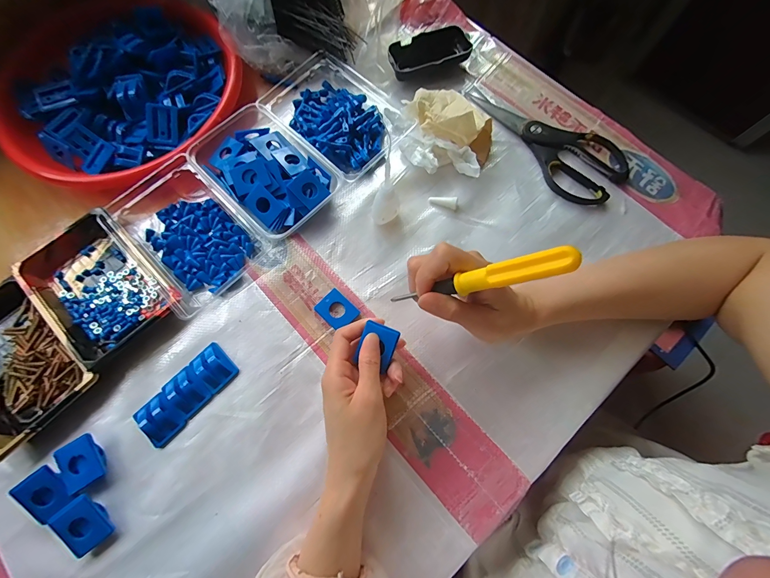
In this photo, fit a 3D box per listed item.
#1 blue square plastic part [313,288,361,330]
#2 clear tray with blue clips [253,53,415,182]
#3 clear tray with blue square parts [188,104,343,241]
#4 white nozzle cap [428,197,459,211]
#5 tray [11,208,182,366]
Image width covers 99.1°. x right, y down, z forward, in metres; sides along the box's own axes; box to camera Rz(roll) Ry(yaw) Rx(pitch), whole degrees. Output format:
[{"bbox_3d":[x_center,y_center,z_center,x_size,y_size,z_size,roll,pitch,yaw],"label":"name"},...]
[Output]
[{"bbox_3d":[-0.052,0.023,0.359,0.040,0.006,0.033,43,78,12],"label":"blue square plastic part"},{"bbox_3d":[-0.065,-0.229,0.417,0.138,0.031,0.183,-41,77,-11],"label":"clear tray with blue clips"},{"bbox_3d":[-0.139,-0.135,0.387,0.161,0.035,0.107,40,78,11],"label":"clear tray with blue square parts"},{"bbox_3d":[0.069,-0.103,0.389,0.034,0.012,0.012,13,74,5],"label":"white nozzle cap"},{"bbox_3d":[-0.314,-0.008,0.355,0.170,0.027,0.109,43,78,12],"label":"tray"}]

